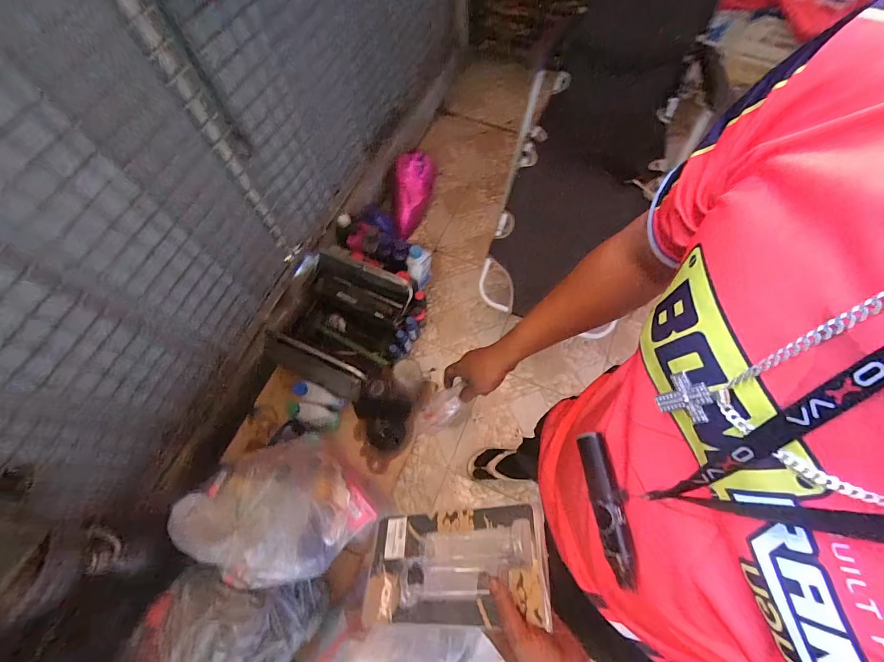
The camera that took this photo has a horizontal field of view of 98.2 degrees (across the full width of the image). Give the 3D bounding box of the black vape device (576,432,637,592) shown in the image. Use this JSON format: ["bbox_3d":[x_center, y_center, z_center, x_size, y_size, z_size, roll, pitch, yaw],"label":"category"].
[{"bbox_3d":[0.138,0.146,0.317,0.022,0.025,0.118,-10,68,-3],"label":"black vape device"}]

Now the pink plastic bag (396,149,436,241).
[{"bbox_3d":[-0.142,-0.584,1.655,0.158,0.177,0.427,12,80,5],"label":"pink plastic bag"}]

